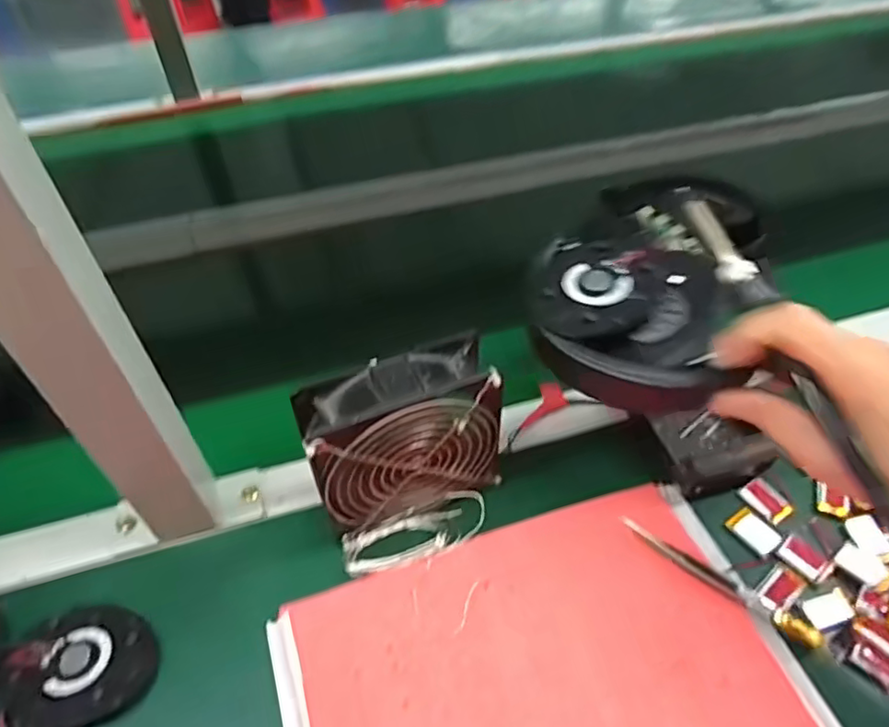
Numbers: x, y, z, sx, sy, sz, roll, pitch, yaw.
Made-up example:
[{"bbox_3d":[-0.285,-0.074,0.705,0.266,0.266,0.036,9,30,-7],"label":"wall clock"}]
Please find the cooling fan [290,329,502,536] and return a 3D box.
[{"bbox_3d":[-0.026,0.051,0.382,0.128,0.114,0.050,-18,48,-15],"label":"cooling fan"}]

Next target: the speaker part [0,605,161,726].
[{"bbox_3d":[-0.212,0.174,0.347,0.081,0.008,0.066,-4,46,-2],"label":"speaker part"}]

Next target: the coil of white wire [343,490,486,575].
[{"bbox_3d":[-0.019,0.111,0.398,0.096,0.017,0.036,-12,47,-10],"label":"coil of white wire"}]

